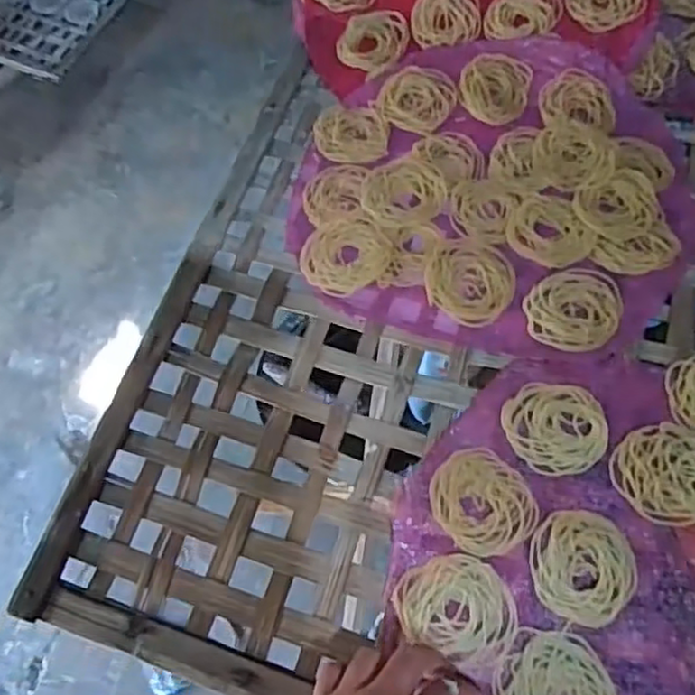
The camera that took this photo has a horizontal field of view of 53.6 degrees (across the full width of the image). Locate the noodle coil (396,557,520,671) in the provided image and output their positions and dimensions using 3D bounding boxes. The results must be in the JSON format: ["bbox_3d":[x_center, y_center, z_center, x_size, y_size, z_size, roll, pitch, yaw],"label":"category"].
[{"bbox_3d":[0.071,0.166,0.442,0.075,0.004,0.061,23,66,15],"label":"noodle coil"}]

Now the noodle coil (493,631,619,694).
[{"bbox_3d":[0.130,0.209,0.416,0.063,0.005,0.073,-36,66,-15],"label":"noodle coil"}]

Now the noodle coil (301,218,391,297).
[{"bbox_3d":[-0.002,-0.078,0.577,0.069,0.008,0.071,-1,62,2],"label":"noodle coil"}]

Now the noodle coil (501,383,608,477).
[{"bbox_3d":[0.151,0.056,0.496,0.069,0.005,0.070,-1,62,2],"label":"noodle coil"}]

